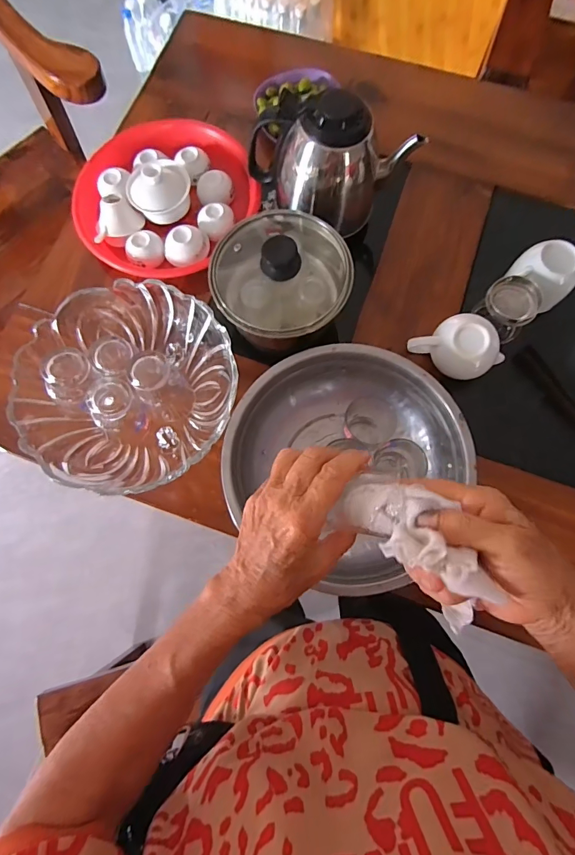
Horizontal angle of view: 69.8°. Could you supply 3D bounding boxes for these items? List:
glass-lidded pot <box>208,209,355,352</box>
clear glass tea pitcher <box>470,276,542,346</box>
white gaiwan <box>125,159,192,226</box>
[{"bbox_3d":[-0.009,-0.181,0.500,0.163,0.125,0.152,-15,76,-3],"label":"glass-lidded pot"},{"bbox_3d":[0.273,-0.147,0.517,0.059,0.060,0.064,-43,79,-9],"label":"clear glass tea pitcher"},{"bbox_3d":[-0.173,-0.323,0.557,0.084,0.056,0.068,-28,77,-6],"label":"white gaiwan"}]

